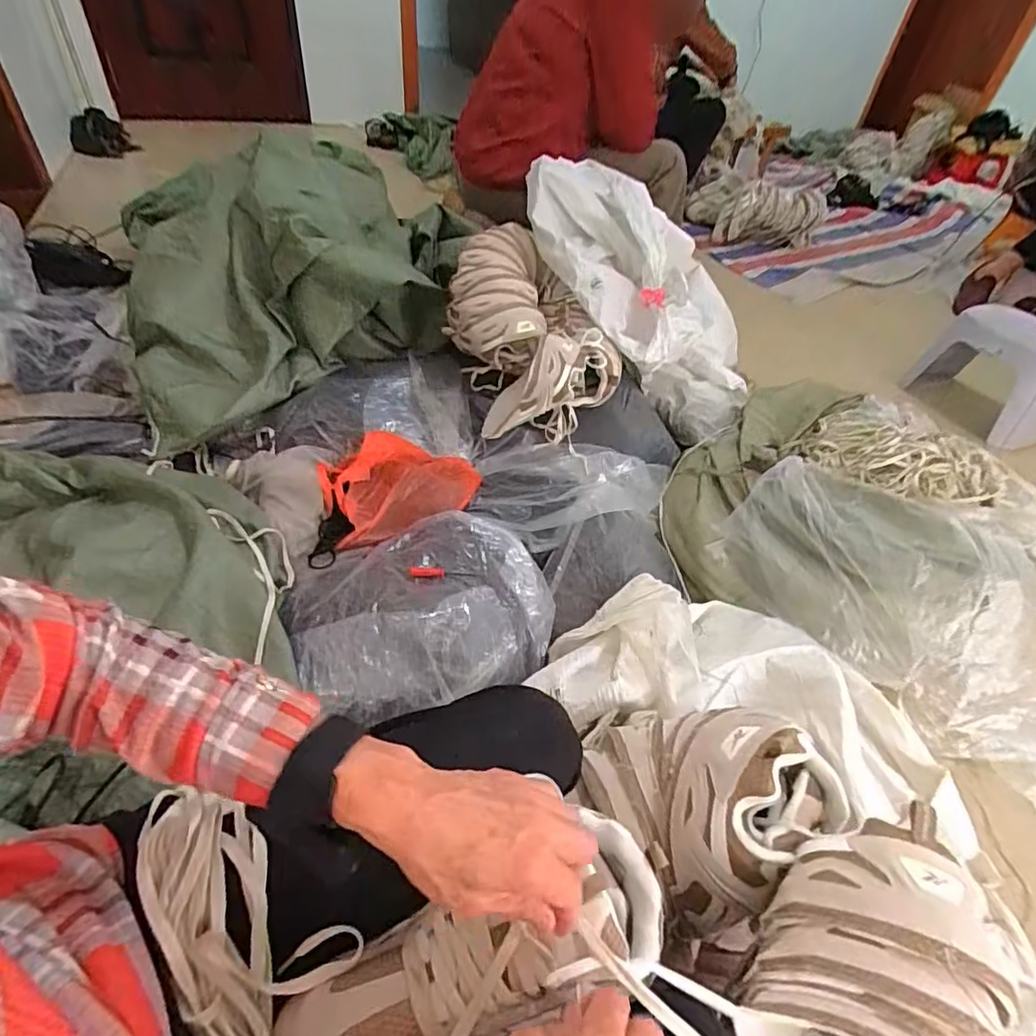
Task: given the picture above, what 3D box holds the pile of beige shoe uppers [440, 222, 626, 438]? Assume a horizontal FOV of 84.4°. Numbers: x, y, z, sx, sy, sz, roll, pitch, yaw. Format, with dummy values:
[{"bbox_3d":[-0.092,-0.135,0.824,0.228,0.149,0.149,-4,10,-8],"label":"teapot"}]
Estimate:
[{"bbox_3d":[0.018,-0.325,1.084,0.260,0.250,0.358,-21,52,-25],"label":"pile of beige shoe uppers"}]

